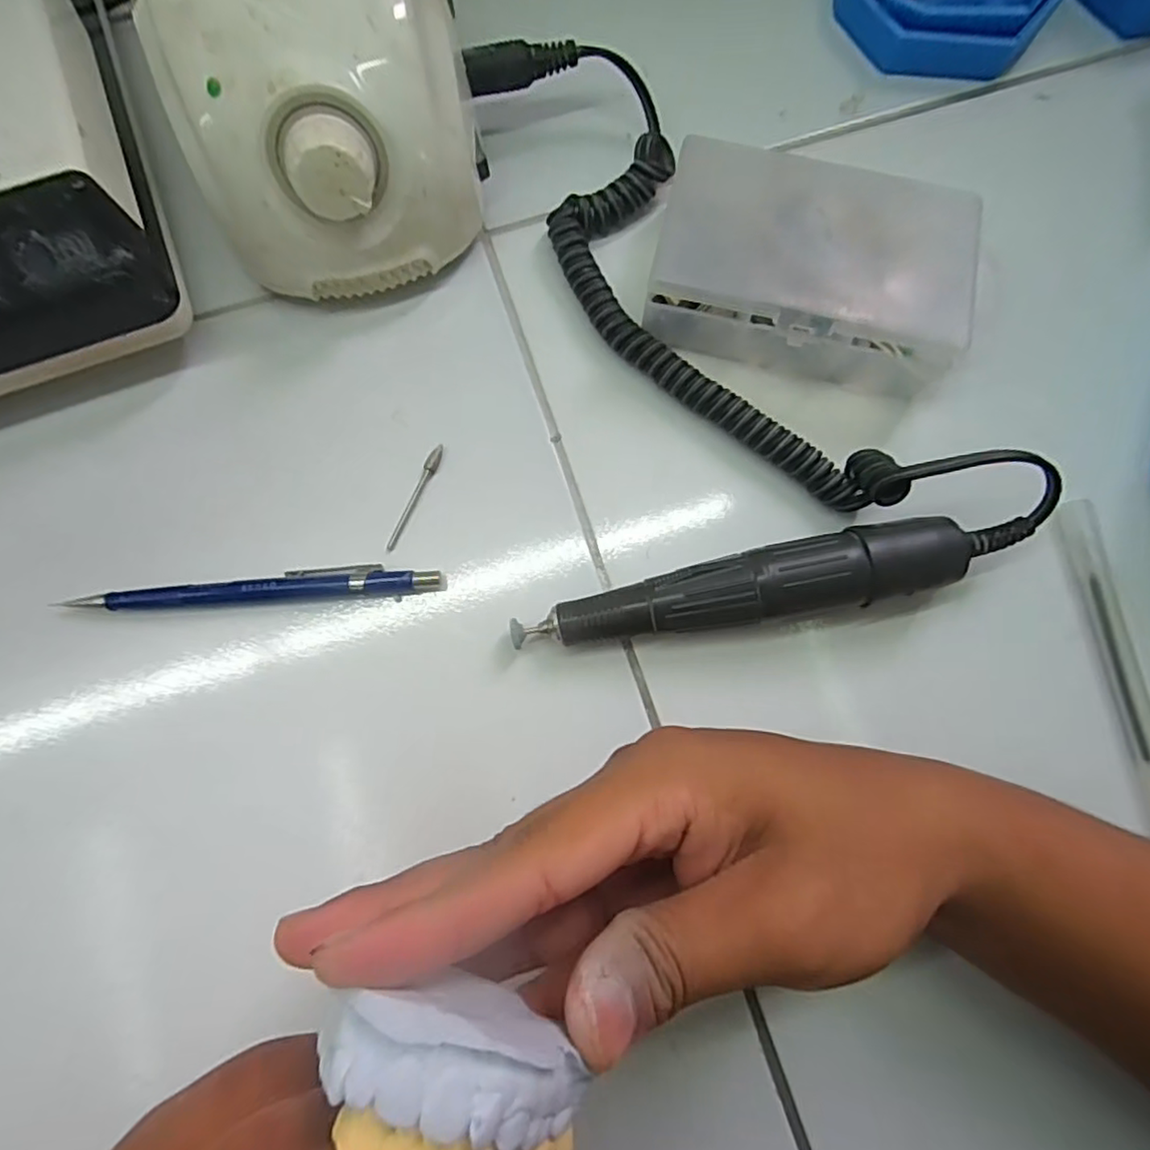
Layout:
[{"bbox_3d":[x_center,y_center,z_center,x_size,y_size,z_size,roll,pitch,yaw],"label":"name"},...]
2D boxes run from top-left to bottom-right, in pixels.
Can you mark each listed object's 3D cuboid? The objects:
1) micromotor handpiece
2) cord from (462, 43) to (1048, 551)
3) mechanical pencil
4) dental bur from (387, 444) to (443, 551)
[{"bbox_3d":[0.057,0.007,0.225,0.157,0.029,0.026,-11,80,-3],"label":"micromotor handpiece"},{"bbox_3d":[0.057,-0.105,0.243,0.078,0.035,0.266,-36,82,-7],"label":"cord"},{"bbox_3d":[-0.115,0.005,0.235,0.130,0.014,0.013,-2,79,-1],"label":"mechanical pencil"},{"bbox_3d":[-0.062,-0.030,0.244,0.005,0.004,0.045,23,80,3],"label":"dental bur"}]

